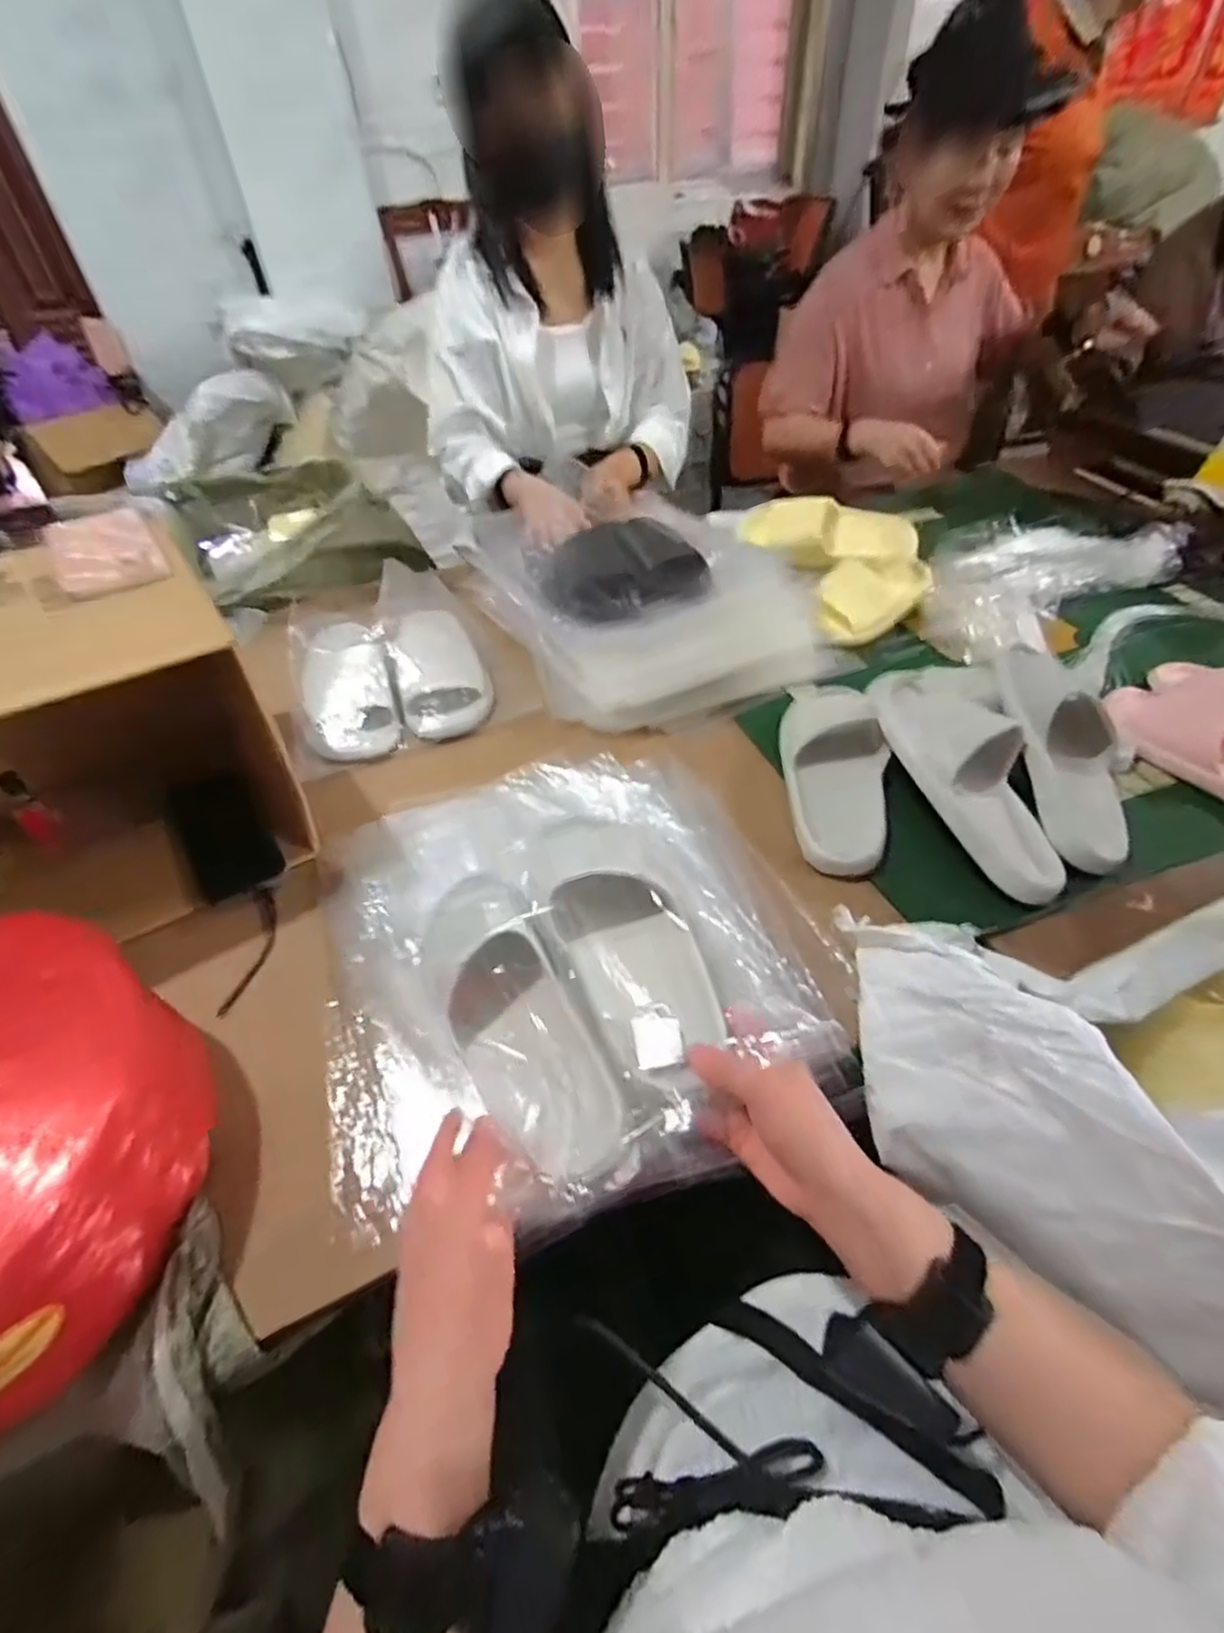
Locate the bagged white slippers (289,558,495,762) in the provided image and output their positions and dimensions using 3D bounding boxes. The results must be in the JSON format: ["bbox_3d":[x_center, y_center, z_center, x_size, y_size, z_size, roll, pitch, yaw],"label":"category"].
[{"bbox_3d":[-0.302,-0.231,0.896,0.238,0.085,0.347,-18,48,-13],"label":"bagged white slippers"}]

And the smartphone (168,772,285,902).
[{"bbox_3d":[-0.415,0.020,0.724,0.081,0.125,0.007,-21,13,-24],"label":"smartphone"}]

